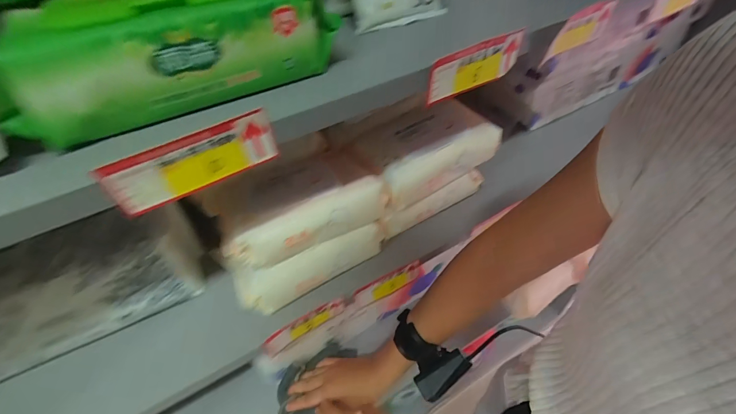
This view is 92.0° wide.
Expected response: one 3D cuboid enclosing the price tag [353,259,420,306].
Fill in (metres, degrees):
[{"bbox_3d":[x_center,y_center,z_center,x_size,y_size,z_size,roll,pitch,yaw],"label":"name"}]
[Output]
[{"bbox_3d":[0.024,0.092,0.422,0.088,0.033,0.008,-24,51,-18],"label":"price tag"}]

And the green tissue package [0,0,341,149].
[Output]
[{"bbox_3d":[-0.111,-0.100,0.213,0.183,0.058,0.070,-24,51,-18],"label":"green tissue package"}]

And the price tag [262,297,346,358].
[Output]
[{"bbox_3d":[-0.066,0.128,0.383,0.095,0.036,0.006,-27,49,-17],"label":"price tag"}]

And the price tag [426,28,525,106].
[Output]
[{"bbox_3d":[0.084,-0.109,0.275,0.092,0.038,0.004,-27,52,-20],"label":"price tag"}]

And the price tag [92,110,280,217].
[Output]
[{"bbox_3d":[-0.098,-0.027,0.202,0.090,0.036,0.005,-25,51,-19],"label":"price tag"}]

